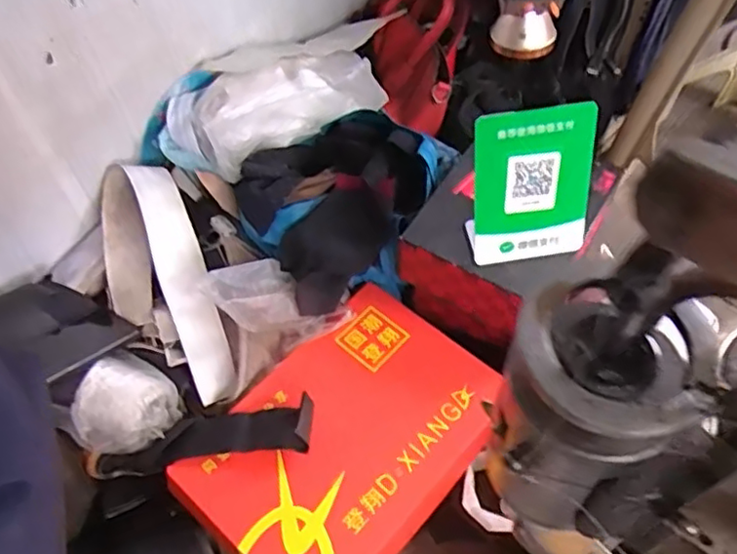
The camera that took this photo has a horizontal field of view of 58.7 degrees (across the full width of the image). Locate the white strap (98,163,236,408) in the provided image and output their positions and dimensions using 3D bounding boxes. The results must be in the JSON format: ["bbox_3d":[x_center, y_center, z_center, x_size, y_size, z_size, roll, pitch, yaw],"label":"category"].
[{"bbox_3d":[-0.245,0.008,0.772,0.122,0.066,0.305,-25,70,-13],"label":"white strap"}]

